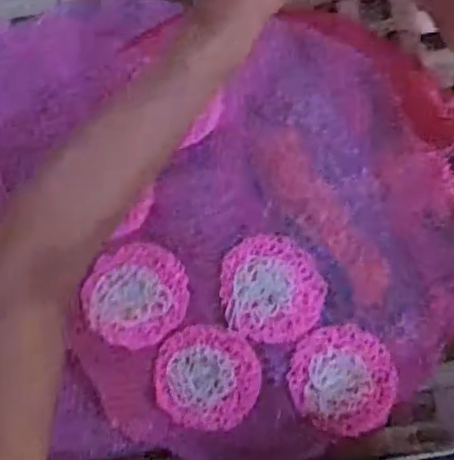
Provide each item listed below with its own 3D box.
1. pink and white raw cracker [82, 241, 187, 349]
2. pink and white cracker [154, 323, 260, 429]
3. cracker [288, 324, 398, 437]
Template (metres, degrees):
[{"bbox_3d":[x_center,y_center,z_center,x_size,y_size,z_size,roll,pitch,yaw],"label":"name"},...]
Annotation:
[{"bbox_3d":[-0.070,0.050,0.496,0.078,0.009,0.076,0,86,6],"label":"pink and white raw cracker"},{"bbox_3d":[-0.014,0.113,0.486,0.076,0.007,0.076,0,86,6],"label":"pink and white cracker"},{"bbox_3d":[0.088,0.112,0.482,0.075,0.016,0.079,0,86,6],"label":"cracker"}]

